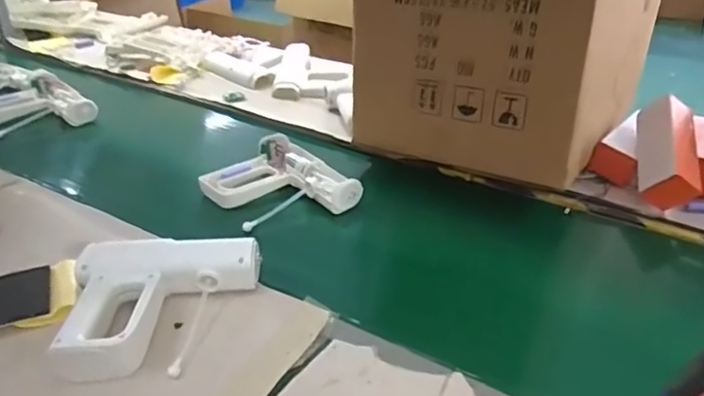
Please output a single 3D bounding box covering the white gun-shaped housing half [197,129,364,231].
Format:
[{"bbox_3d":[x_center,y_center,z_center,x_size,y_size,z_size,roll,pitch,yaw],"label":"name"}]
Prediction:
[{"bbox_3d":[-0.124,-0.024,0.960,0.194,0.045,0.225,-24,38,-30],"label":"white gun-shaped housing half"}]

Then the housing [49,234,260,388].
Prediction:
[{"bbox_3d":[-0.213,0.122,0.686,0.214,0.065,0.173,-6,33,-7],"label":"housing"}]

